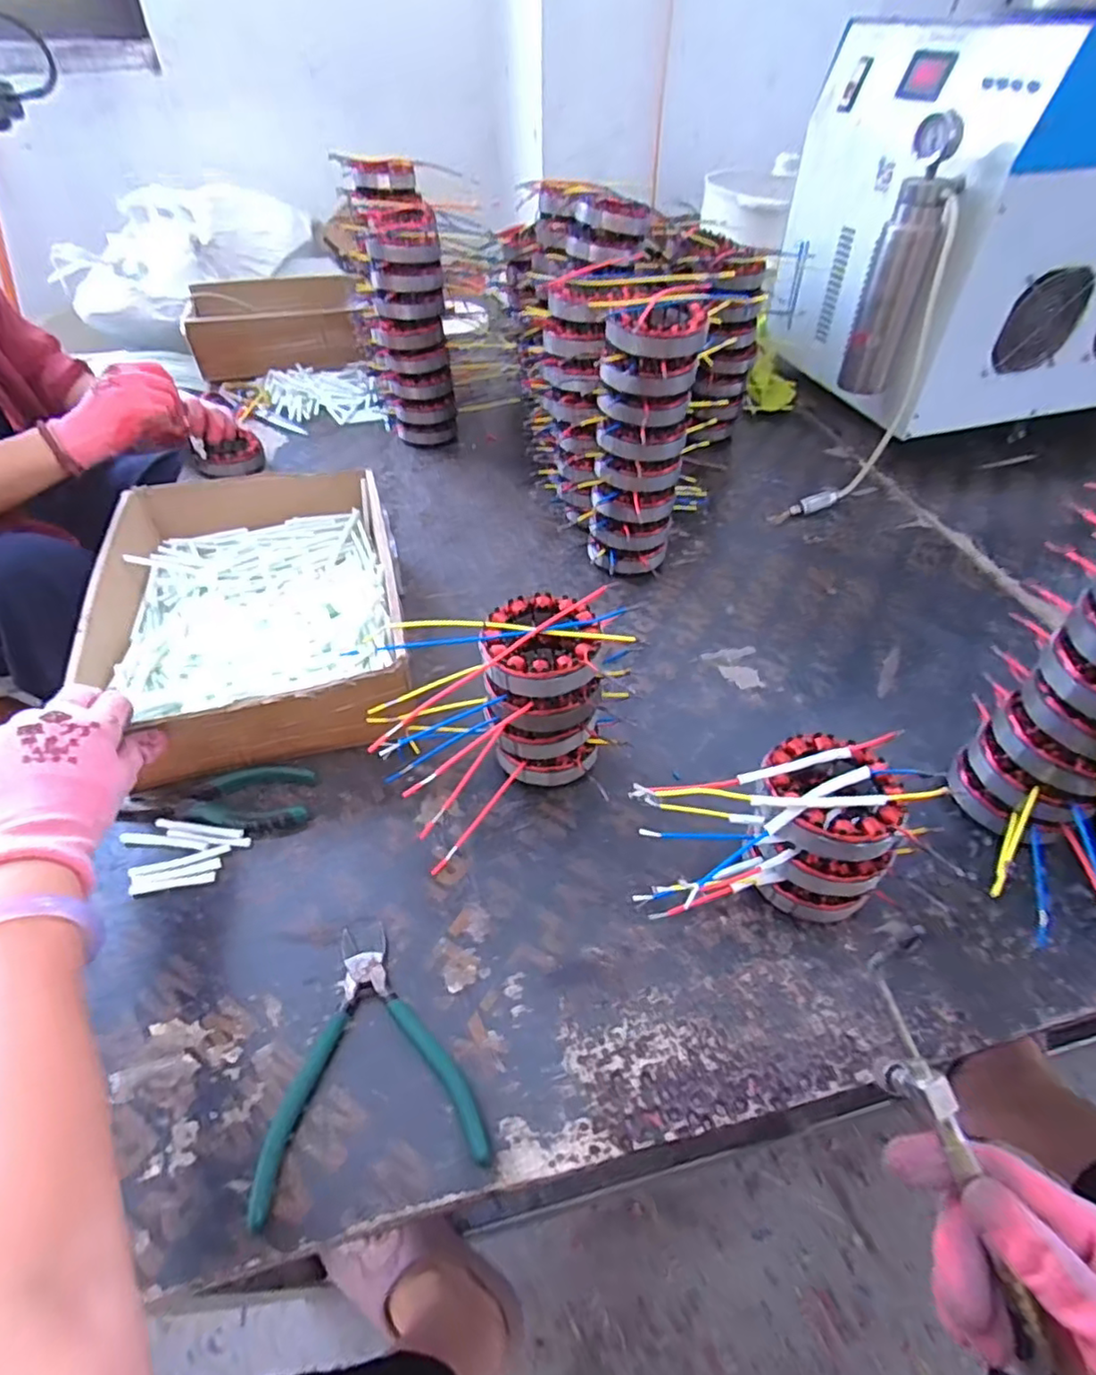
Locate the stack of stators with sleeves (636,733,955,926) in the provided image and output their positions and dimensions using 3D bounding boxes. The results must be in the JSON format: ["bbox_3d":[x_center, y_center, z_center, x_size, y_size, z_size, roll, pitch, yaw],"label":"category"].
[{"bbox_3d":[0.155,0.101,0.424,0.178,0.106,0.091,-12,49,-11],"label":"stack of stators with sleeves"}]

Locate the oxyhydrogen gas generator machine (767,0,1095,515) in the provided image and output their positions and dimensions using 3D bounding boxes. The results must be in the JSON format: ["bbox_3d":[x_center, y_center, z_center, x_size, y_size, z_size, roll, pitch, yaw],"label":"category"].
[{"bbox_3d":[0.752,-0.626,0.879,0.893,0.387,0.407,-12,49,-11],"label":"oxyhydrogen gas generator machine"}]

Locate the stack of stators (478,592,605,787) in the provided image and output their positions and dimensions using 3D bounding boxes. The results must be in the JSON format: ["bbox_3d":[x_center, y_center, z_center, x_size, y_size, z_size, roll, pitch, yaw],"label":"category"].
[{"bbox_3d":[0.002,0.006,0.495,0.094,0.134,0.092,1,47,0],"label":"stack of stators"}]

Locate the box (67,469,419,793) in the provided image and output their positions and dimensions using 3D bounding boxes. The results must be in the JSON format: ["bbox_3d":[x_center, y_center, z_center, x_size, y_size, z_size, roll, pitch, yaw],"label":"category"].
[{"bbox_3d":[-0.265,-0.084,0.588,0.235,0.081,0.340,-11,48,-10],"label":"box"}]

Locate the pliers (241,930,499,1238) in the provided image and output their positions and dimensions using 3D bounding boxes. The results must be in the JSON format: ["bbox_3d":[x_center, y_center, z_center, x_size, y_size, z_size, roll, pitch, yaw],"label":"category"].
[{"bbox_3d":[-0.105,0.214,0.379,0.120,0.010,0.141,-9,48,-8],"label":"pliers"}]

